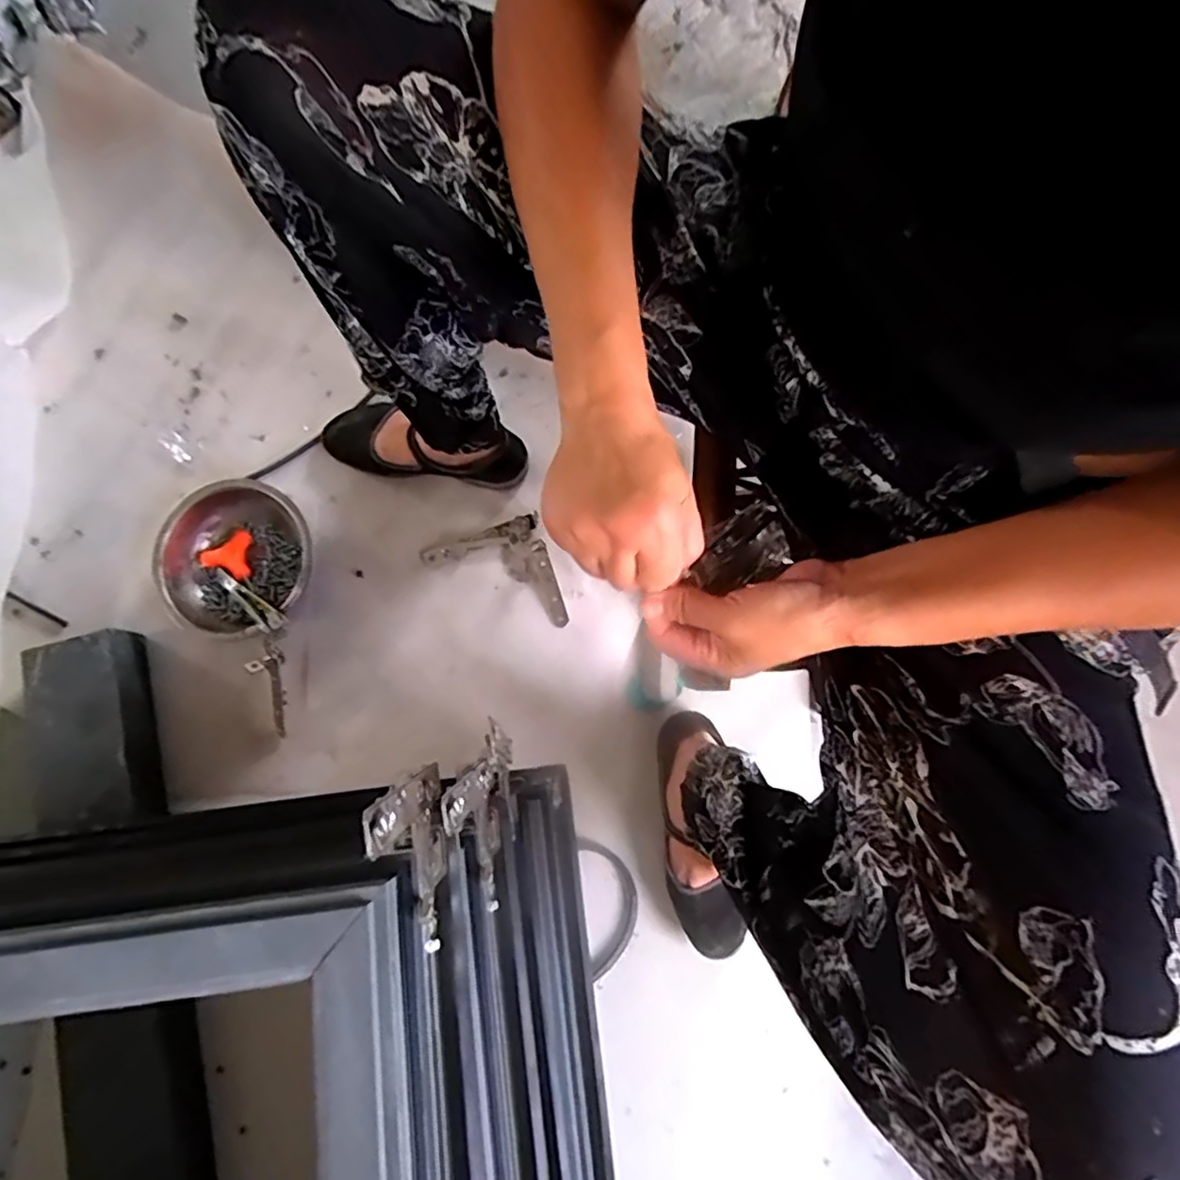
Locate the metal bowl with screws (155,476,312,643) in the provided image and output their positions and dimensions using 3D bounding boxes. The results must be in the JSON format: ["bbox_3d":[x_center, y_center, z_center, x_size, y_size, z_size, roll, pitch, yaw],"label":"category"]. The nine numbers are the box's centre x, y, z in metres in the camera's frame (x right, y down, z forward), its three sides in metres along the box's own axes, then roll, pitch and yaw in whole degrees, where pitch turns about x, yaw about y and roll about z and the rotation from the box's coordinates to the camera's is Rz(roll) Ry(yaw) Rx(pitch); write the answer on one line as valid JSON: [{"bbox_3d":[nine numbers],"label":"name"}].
[{"bbox_3d":[-0.417,-0.034,0.768,0.173,0.054,0.183,19,77,3],"label":"metal bowl with screws"}]

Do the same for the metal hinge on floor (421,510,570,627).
[{"bbox_3d":[-0.117,-0.010,0.786,0.146,0.016,0.146,-17,78,-5],"label":"metal hinge on floor"}]

